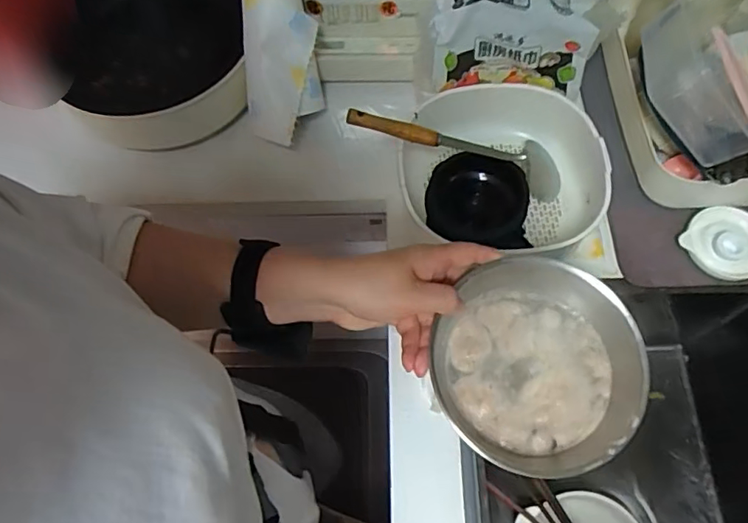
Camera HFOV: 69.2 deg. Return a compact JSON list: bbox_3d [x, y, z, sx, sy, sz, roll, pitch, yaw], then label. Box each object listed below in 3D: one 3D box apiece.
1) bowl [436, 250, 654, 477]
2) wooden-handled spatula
[{"bbox_3d":[0.130,0.083,0.436,0.159,0.057,0.157,-1,66,2],"label":"bowl"},{"bbox_3d":[0.107,-0.143,0.661,0.287,0.029,0.073,13,65,-16],"label":"wooden-handled spatula"}]

